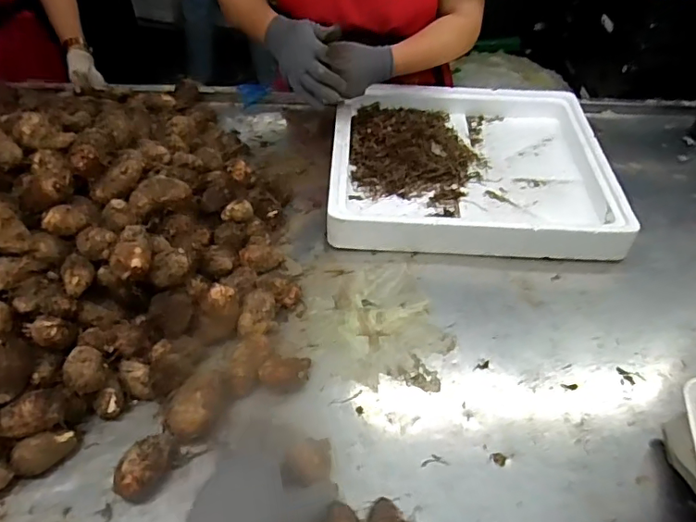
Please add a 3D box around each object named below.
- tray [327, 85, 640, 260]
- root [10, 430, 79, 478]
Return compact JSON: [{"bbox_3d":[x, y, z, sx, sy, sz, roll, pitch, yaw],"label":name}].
[{"bbox_3d":[0.193,-0.167,0.880,0.436,0.063,0.396,2,46,-1],"label":"tray"},{"bbox_3d":[-0.308,0.194,0.539,0.057,0.035,0.028,-21,51,-21],"label":"root"}]

